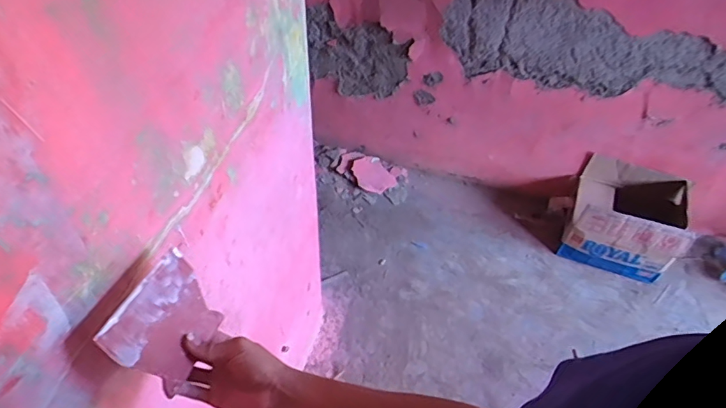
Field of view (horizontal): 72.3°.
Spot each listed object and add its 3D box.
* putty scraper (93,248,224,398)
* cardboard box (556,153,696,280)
[{"bbox_3d":[-0.200,0.124,0.518,0.007,0.104,0.122,-10,34,29],"label":"putty scraper"},{"bbox_3d":[0.902,0.053,1.734,0.392,0.282,0.283,16,51,10],"label":"cardboard box"}]

